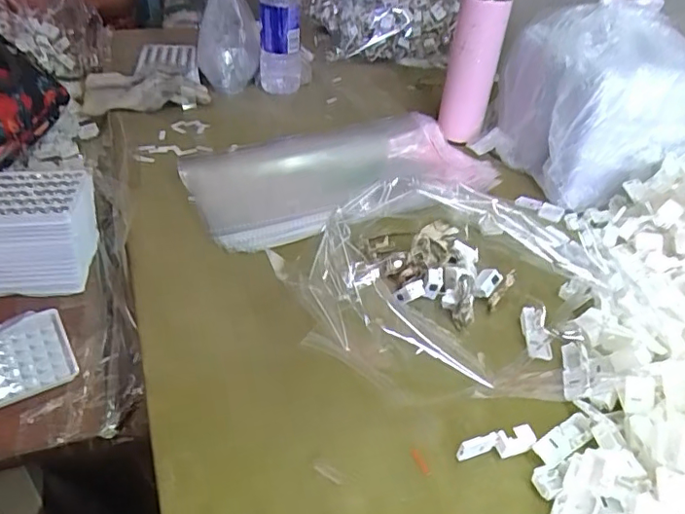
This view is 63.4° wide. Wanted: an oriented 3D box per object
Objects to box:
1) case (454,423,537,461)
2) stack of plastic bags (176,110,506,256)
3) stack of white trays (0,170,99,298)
[{"bbox_3d":[0.108,0.132,0.387,0.055,0.017,0.012,-8,40,-16],"label":"case"},{"bbox_3d":[0.001,-0.096,0.665,0.345,0.034,0.183,-16,42,-22],"label":"stack of plastic bags"},{"bbox_3d":[-0.320,-0.028,0.551,0.135,0.083,0.109,-4,38,-11],"label":"stack of white trays"}]

